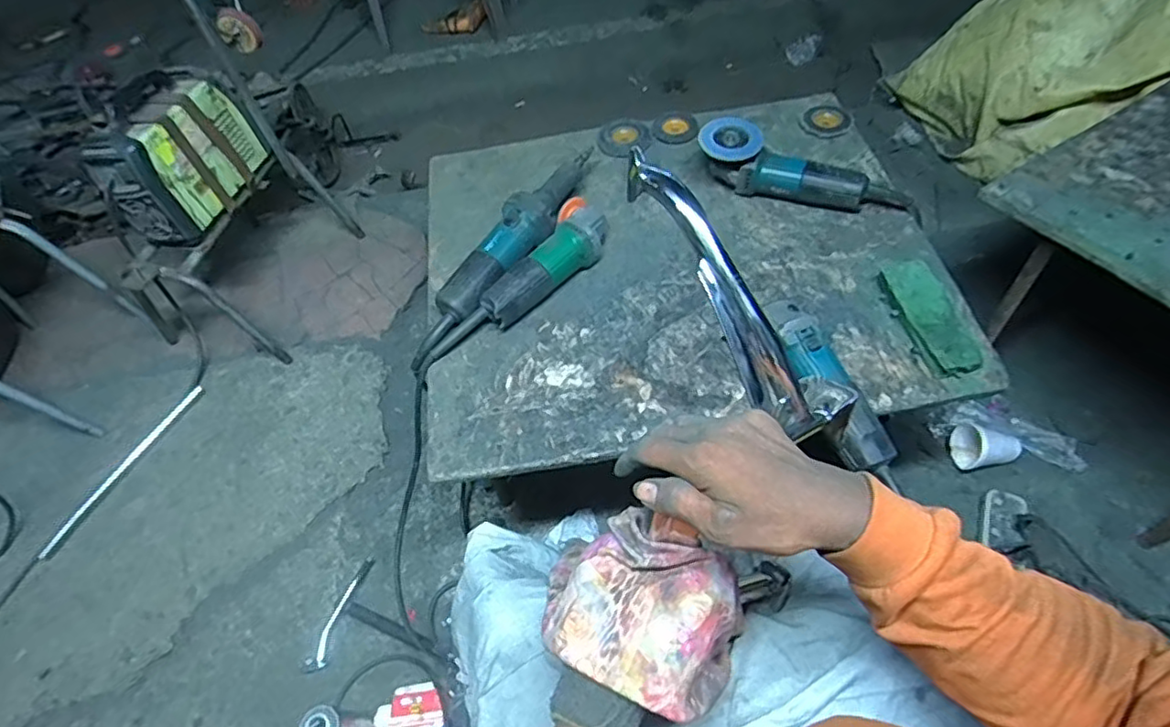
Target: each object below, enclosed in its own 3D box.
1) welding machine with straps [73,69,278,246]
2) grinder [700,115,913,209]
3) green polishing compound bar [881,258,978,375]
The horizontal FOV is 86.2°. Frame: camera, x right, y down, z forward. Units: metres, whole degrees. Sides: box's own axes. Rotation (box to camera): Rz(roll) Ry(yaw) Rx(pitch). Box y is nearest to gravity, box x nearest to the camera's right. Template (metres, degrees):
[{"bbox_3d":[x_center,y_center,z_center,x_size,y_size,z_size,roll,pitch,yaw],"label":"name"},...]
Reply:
[{"bbox_3d":[-0.777,-0.400,1.194,0.145,0.212,0.304,6,58,8],"label":"welding machine with straps"},{"bbox_3d":[0.350,-0.316,0.999,0.333,0.085,0.094,15,60,14],"label":"grinder"},{"bbox_3d":[0.468,-0.068,0.840,0.072,0.024,0.184,-12,57,-3],"label":"green polishing compound bar"}]

